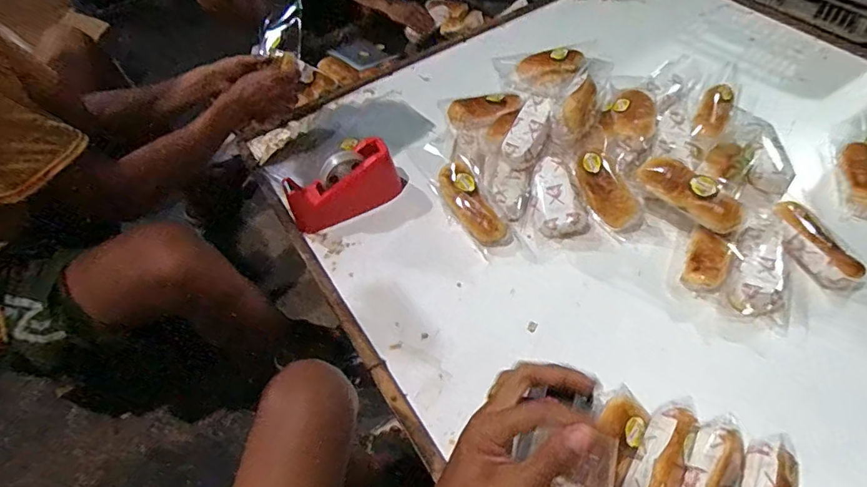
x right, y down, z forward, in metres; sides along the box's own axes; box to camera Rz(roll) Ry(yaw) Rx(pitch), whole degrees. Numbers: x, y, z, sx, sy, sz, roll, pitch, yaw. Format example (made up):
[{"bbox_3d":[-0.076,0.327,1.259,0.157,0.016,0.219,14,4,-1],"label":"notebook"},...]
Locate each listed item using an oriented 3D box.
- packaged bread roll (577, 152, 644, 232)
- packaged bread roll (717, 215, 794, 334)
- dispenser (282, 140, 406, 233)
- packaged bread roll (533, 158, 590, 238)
[{"bbox_3d":[0.289,-0.086,0.820,0.046,0.071,0.148,-17,75,-48],"label":"packaged bread roll"},{"bbox_3d":[0.487,0.037,0.725,0.094,0.042,0.189,23,59,21],"label":"packaged bread roll"},{"bbox_3d":[-0.158,-0.104,0.885,0.209,0.100,0.063,-27,55,-14],"label":"dispenser"},{"bbox_3d":[0.205,-0.079,0.823,0.081,0.040,0.141,-11,67,-3],"label":"packaged bread roll"}]

